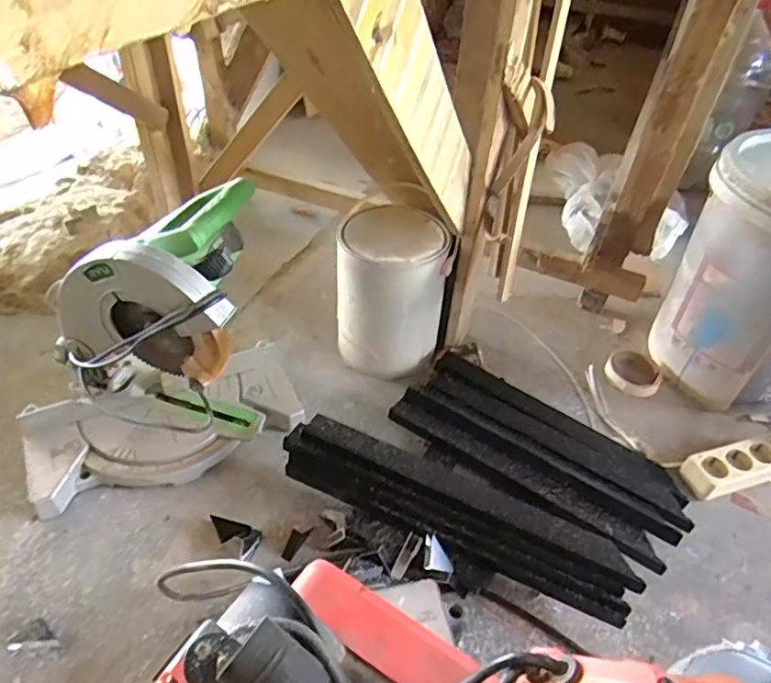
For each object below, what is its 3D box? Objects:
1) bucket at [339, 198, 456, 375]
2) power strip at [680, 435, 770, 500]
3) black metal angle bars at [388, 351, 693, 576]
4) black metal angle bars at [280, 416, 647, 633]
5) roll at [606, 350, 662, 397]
[{"bbox_3d":[0.010,-0.082,0.974,0.172,0.245,0.173,3,43,-3],"label":"bucket"},{"bbox_3d":[0.549,0.184,0.865,0.203,0.037,0.063,-8,45,-14],"label":"power strip"},{"bbox_3d":[0.233,0.159,0.865,0.421,0.044,0.198,26,47,21],"label":"black metal angle bars"},{"bbox_3d":[0.082,0.223,0.753,0.462,0.086,0.085,21,45,15],"label":"black metal angle bars"},{"bbox_3d":[0.439,0.054,1.015,0.096,0.026,0.110,31,49,24],"label":"roll"}]

